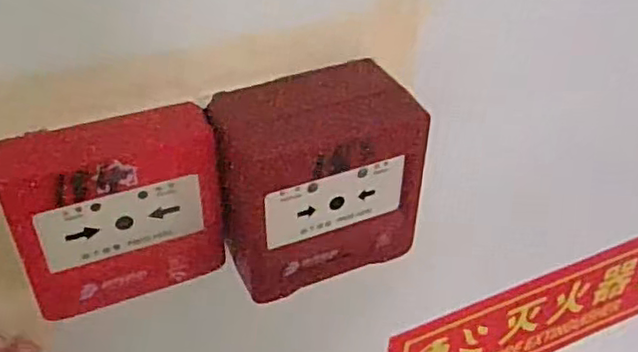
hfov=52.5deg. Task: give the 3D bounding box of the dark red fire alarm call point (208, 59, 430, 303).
[{"bbox_3d":[-0.001,0.002,0.313,0.099,0.090,0.057,-14,45,-22],"label":"dark red fire alarm call point"}]

